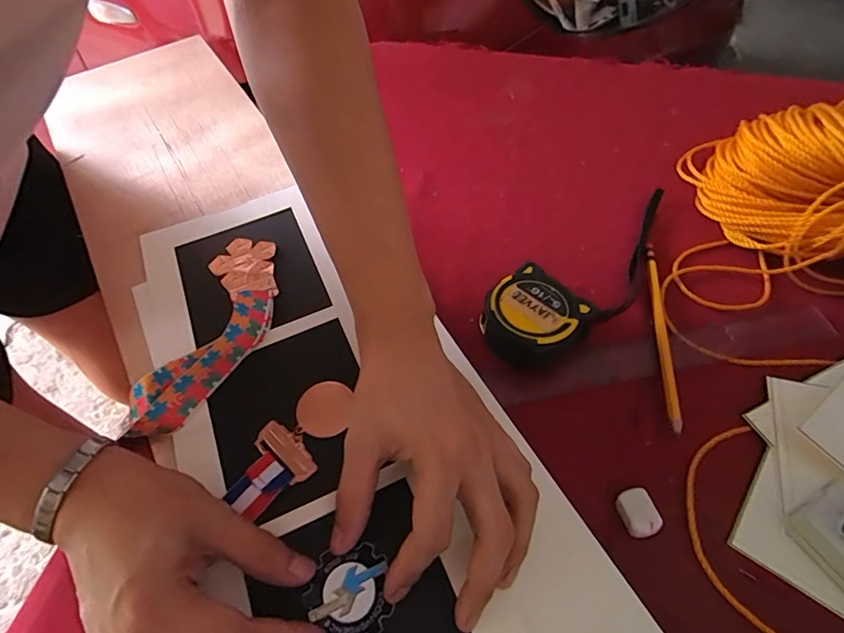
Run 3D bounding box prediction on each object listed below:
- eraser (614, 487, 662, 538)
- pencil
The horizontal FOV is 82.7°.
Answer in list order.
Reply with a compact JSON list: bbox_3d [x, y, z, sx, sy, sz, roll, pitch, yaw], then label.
[{"bbox_3d":[0.126,0.115,0.280,0.020,0.008,0.026,-14,56,-8],"label":"eraser"},{"bbox_3d":[0.175,0.008,0.350,0.009,0.008,0.158,6,56,6],"label":"pencil"}]

